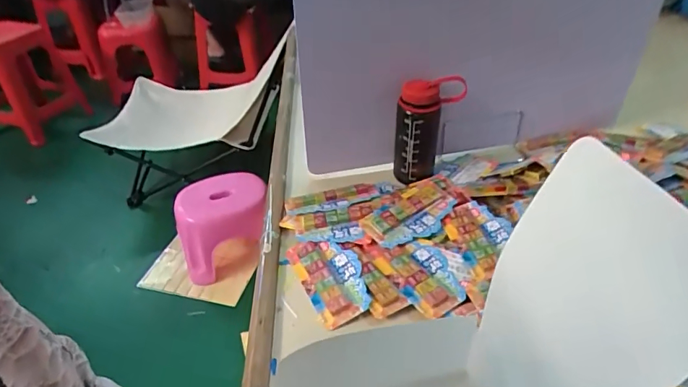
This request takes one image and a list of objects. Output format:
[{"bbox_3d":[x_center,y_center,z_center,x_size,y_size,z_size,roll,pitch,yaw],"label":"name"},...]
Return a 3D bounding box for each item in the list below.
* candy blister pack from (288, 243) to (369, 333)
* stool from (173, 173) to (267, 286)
[{"bbox_3d":[-0.018,0.106,0.609,0.076,0.019,0.152,-27,43,-12],"label":"candy blister pack"},{"bbox_3d":[-0.374,0.121,1.486,0.288,0.270,0.245,-3,38,0],"label":"stool"}]

